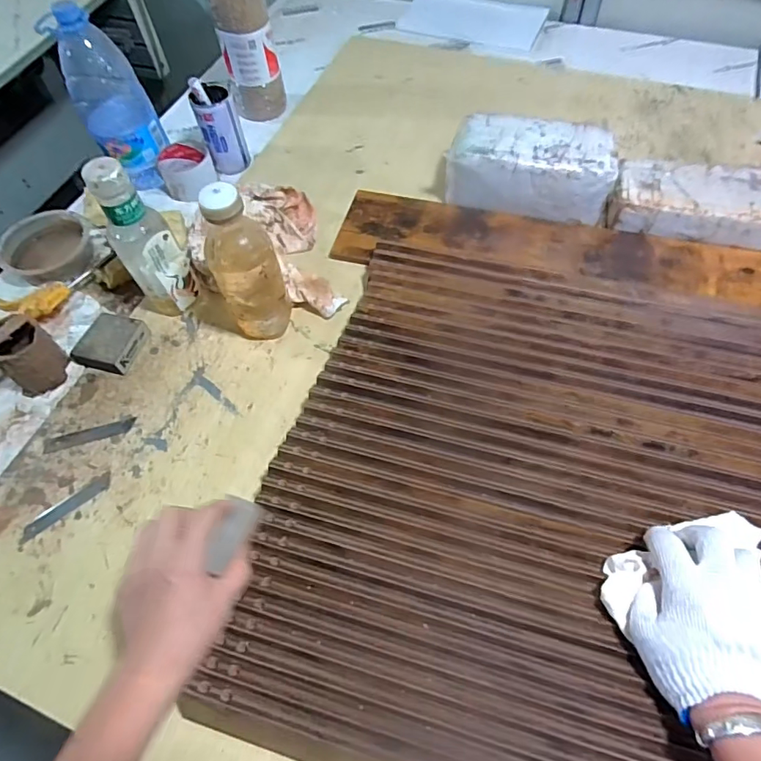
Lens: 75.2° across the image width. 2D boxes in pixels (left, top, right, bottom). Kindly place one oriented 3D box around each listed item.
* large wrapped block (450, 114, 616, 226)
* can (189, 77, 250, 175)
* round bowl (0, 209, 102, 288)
[{"bbox_3d":[0.210,-0.294,0.700,0.225,0.101,0.102,11,61,9],"label":"large wrapped block"},{"bbox_3d":[-0.254,-0.404,0.784,0.059,0.139,0.059,-1,60,2],"label":"can"},{"bbox_3d":[-0.481,-0.188,0.729,0.123,0.058,0.127,-1,60,2],"label":"round bowl"}]

